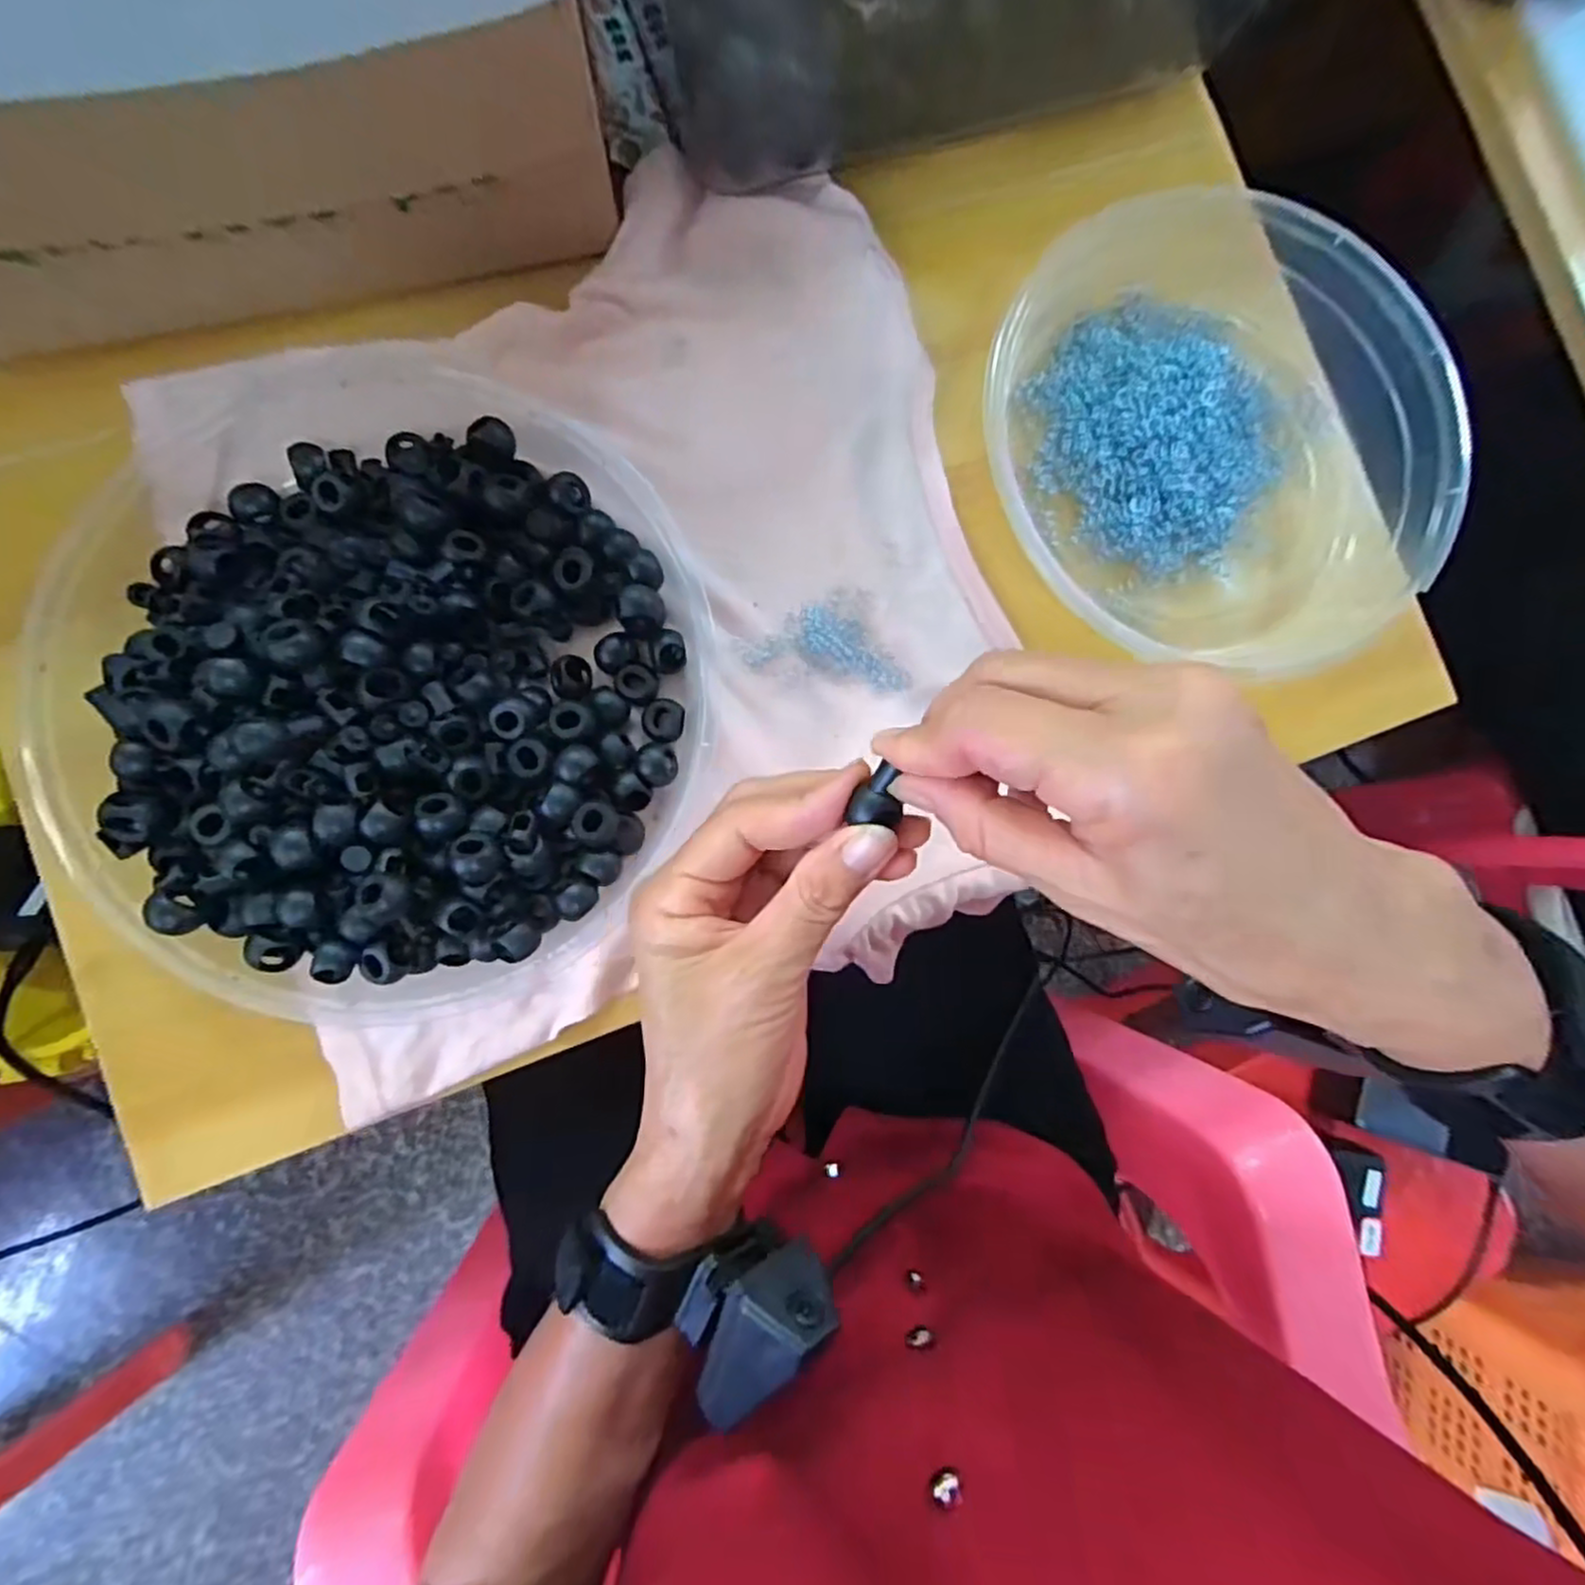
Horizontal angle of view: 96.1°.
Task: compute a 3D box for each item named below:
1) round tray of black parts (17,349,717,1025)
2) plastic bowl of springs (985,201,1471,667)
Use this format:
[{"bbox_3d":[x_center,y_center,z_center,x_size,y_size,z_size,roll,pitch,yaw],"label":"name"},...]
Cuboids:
[{"bbox_3d":[-0.161,-0.047,0.269,0.257,0.045,0.227,32,83,-2],"label":"round tray of black parts"},{"bbox_3d":[0.181,-0.160,0.308,0.194,0.043,0.219,-13,87,-6],"label":"plastic bowl of springs"}]

